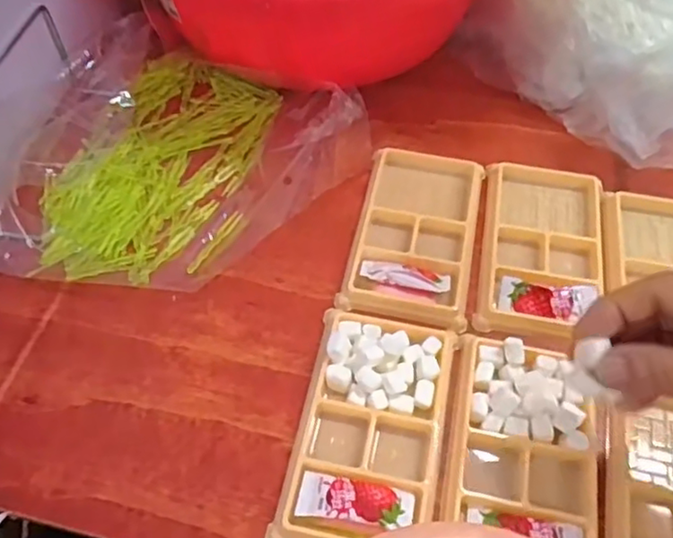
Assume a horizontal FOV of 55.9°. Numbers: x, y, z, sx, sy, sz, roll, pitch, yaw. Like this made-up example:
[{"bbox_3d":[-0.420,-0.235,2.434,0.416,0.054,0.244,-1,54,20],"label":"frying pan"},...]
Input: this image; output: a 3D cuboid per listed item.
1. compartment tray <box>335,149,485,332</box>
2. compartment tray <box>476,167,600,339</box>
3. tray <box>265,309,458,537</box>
[{"bbox_3d":[0.053,-0.023,0.426,0.080,0.025,0.132,10,60,7],"label":"compartment tray"},{"bbox_3d":[0.136,-0.014,0.418,0.078,0.024,0.133,9,60,7],"label":"compartment tray"},{"bbox_3d":[0.019,0.085,0.342,0.078,0.014,0.134,11,56,7],"label":"tray"}]

